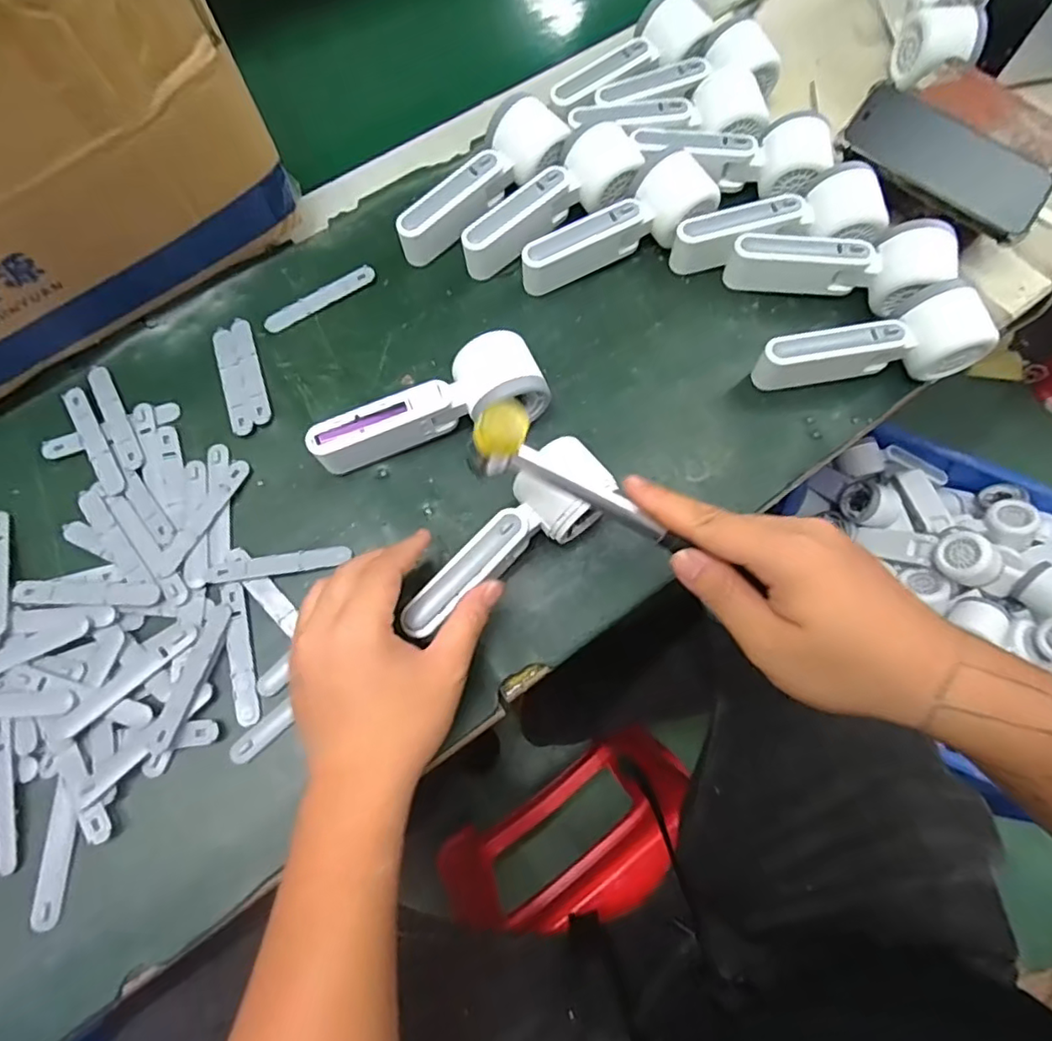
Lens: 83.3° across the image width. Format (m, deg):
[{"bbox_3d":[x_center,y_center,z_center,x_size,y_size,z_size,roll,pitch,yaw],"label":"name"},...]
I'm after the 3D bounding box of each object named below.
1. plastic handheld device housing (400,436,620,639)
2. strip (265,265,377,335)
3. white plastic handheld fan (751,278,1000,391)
[{"bbox_3d":[-0.014,0.014,0.394,0.164,0.037,0.053,-41,77,-14],"label":"plastic handheld device housing"},{"bbox_3d":[-0.164,-0.177,0.472,0.094,0.005,0.016,-32,75,-11],"label":"strip"},{"bbox_3d":[0.255,-0.137,0.448,0.162,0.052,0.053,-6,72,-4],"label":"white plastic handheld fan"}]

